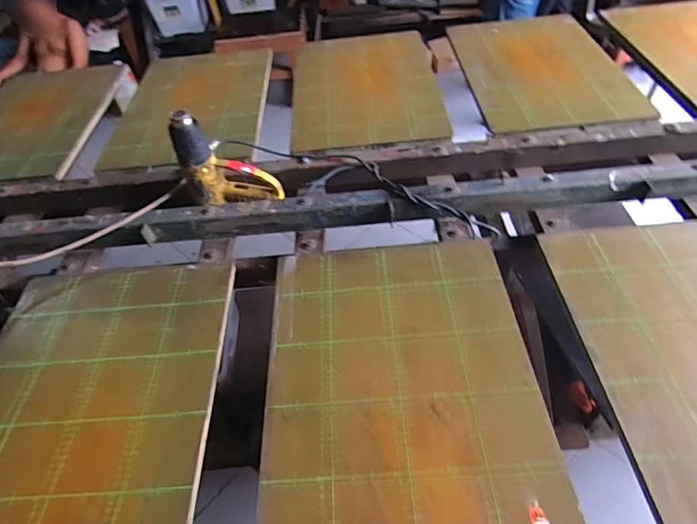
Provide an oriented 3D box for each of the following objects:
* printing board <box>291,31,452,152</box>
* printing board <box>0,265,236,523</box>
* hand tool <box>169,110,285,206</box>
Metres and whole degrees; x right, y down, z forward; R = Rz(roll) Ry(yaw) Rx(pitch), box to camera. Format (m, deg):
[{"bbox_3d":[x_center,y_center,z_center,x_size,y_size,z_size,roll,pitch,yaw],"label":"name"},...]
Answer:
[{"bbox_3d":[0.043,-0.499,1.217,0.392,0.016,0.530,-6,55,2],"label":"printing board"},{"bbox_3d":[-0.412,0.236,0.667,0.406,0.032,0.571,-5,49,1],"label":"printing board"},{"bbox_3d":[-0.237,-0.192,0.835,0.184,0.175,0.053,5,50,9],"label":"hand tool"}]

